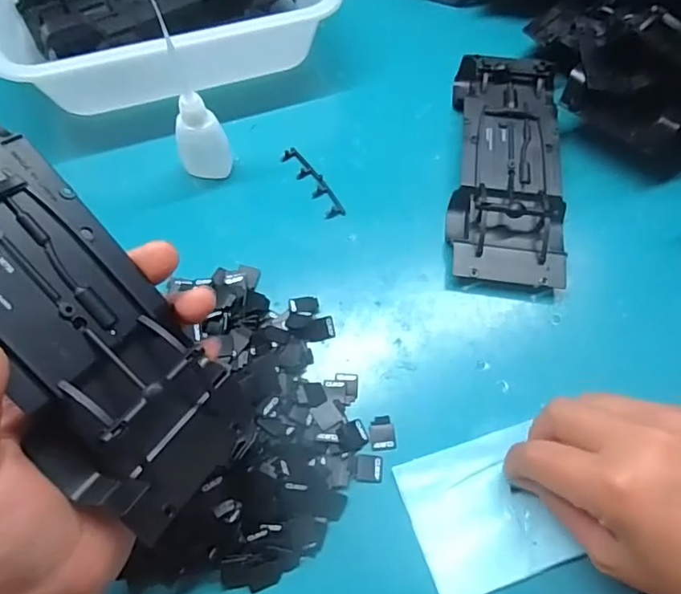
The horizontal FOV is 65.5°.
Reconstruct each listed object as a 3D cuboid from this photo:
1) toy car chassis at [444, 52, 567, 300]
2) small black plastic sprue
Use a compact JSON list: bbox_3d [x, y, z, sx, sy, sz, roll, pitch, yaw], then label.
[{"bbox_3d":[0.119,-0.096,0.369,0.074,0.029,0.194,8,65,2],"label":"toy car chassis"},{"bbox_3d":[-0.019,-0.082,0.379,0.015,0.005,0.068,-31,70,-15],"label":"small black plastic sprue"}]

